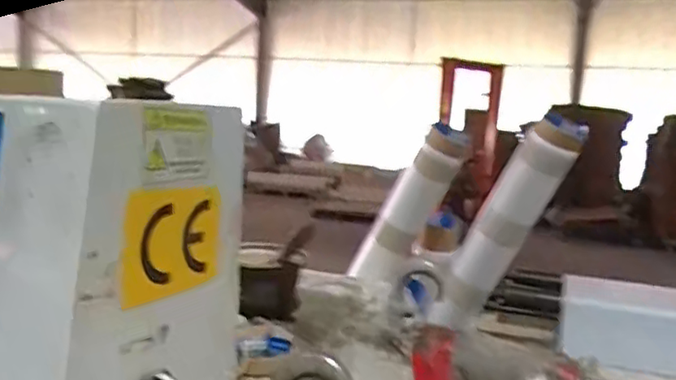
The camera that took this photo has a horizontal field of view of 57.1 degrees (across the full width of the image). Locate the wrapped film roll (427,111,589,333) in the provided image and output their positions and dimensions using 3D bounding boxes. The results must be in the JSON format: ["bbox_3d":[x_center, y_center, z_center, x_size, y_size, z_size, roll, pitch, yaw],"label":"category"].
[{"bbox_3d":[0.291,0.062,1.122,0.090,0.453,0.096,19,28,-10],"label":"wrapped film roll"}]

